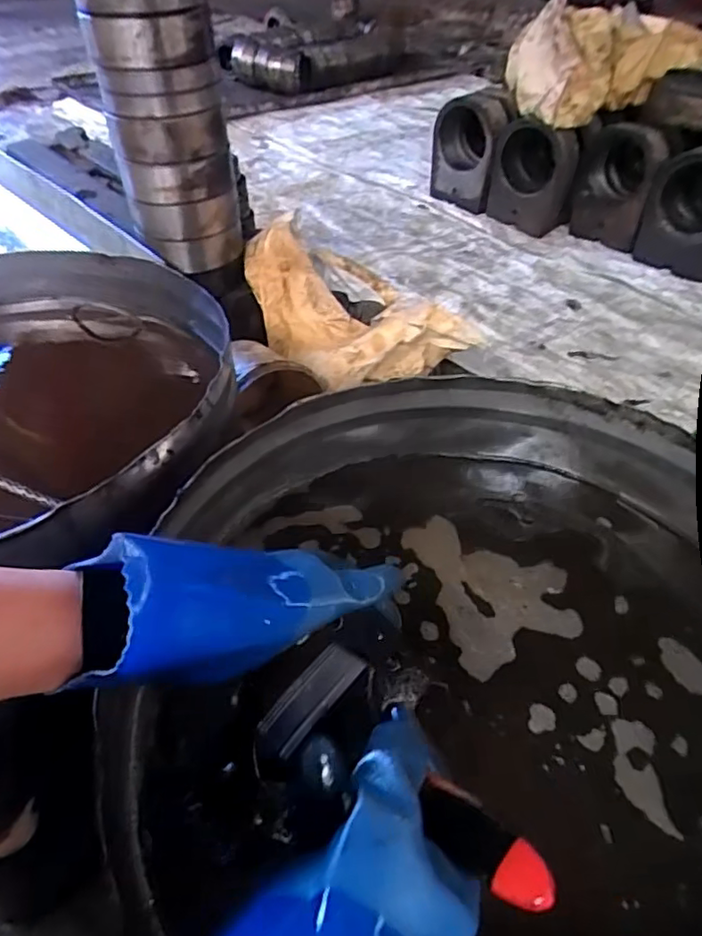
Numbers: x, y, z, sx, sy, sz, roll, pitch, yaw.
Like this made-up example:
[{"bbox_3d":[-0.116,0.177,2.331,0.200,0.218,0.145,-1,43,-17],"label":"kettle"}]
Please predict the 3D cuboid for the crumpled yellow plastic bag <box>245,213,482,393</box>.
[{"bbox_3d":[-0.003,-0.285,1.059,0.283,0.180,0.367,-16,45,-17],"label":"crumpled yellow plastic bag"}]

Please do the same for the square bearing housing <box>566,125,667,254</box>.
[{"bbox_3d":[0.635,-0.684,1.463,0.183,0.253,0.149,27,48,25],"label":"square bearing housing"}]

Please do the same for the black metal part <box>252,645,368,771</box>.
[{"bbox_3d":[-0.025,0.129,0.334,0.029,0.010,0.072,34,68,31],"label":"black metal part"}]

